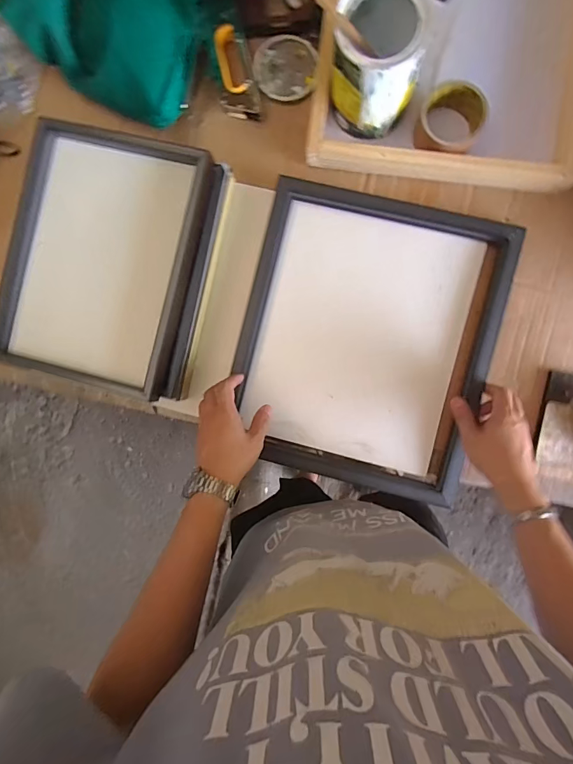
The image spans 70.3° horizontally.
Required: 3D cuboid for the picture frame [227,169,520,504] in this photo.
[{"bbox_3d":[0.112,-0.062,0.576,0.335,0.024,0.397,14,92,4],"label":"picture frame"}]

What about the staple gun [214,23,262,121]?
[{"bbox_3d":[-0.073,-0.440,0.583,0.051,0.019,0.128,-10,90,4],"label":"staple gun"}]

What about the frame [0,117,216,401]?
[{"bbox_3d":[-0.244,-0.166,0.550,0.257,0.048,0.335,14,92,5],"label":"frame"}]

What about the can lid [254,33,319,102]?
[{"bbox_3d":[-0.001,-0.453,0.587,0.090,0.013,0.089,0,91,4],"label":"can lid"}]

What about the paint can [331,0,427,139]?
[{"bbox_3d":[0.113,-0.400,0.517,0.107,0.127,0.112,0,91,4],"label":"paint can"}]

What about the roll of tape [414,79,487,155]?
[{"bbox_3d":[0.222,-0.354,0.550,0.082,0.046,0.076,0,91,4],"label":"roll of tape"}]

